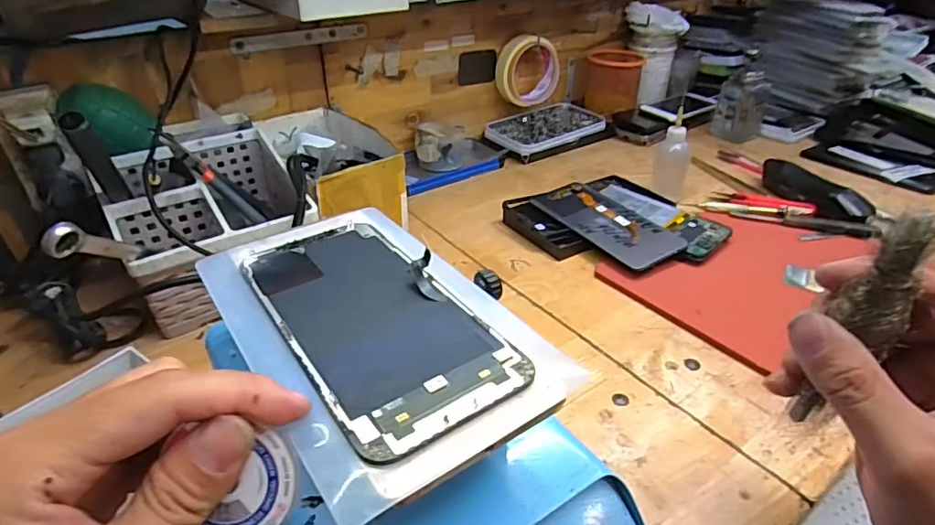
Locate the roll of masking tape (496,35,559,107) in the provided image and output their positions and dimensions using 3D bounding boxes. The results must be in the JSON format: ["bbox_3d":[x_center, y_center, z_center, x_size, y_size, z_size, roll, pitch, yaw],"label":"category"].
[{"bbox_3d":[0.087,-0.275,0.770,0.094,0.094,0.033,-20,38,-27],"label":"roll of masking tape"}]

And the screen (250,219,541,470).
[{"bbox_3d":[-0.044,0.020,0.243,0.074,0.008,0.155,-22,39,-29],"label":"screen"}]

